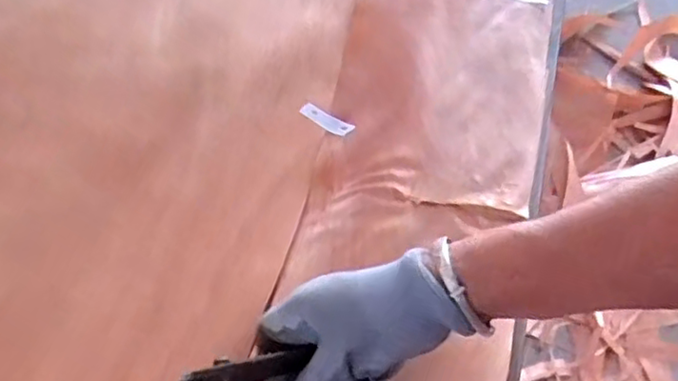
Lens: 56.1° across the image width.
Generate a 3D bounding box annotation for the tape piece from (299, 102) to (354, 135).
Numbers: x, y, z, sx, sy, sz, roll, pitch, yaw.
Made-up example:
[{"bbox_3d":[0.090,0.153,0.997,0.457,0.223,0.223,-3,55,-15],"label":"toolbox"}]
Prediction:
[{"bbox_3d":[-0.009,-0.058,0.519,0.048,0.009,0.013,35,61,20],"label":"tape piece"}]

